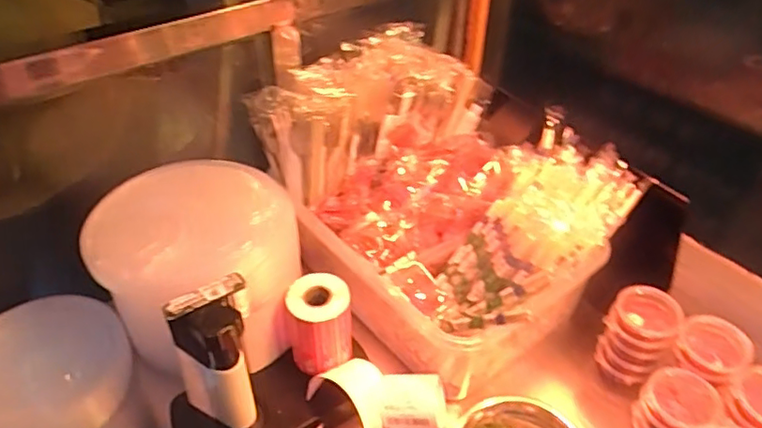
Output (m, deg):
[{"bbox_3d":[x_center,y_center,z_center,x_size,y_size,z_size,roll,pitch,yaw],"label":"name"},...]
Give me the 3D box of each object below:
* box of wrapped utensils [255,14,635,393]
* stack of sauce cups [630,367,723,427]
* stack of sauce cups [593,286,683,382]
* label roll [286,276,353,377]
[{"bbox_3d":[0.062,-0.028,0.717,0.285,0.215,0.398,-29,48,-30],"label":"box of wrapped utensils"},{"bbox_3d":[0.289,0.207,0.579,0.068,0.086,0.062,30,48,31],"label":"stack of sauce cups"},{"bbox_3d":[0.281,0.137,0.637,0.069,0.108,0.057,27,47,28],"label":"stack of sauce cups"},{"bbox_3d":[-0.064,0.116,0.609,0.063,0.081,0.062,0,40,0],"label":"label roll"}]

